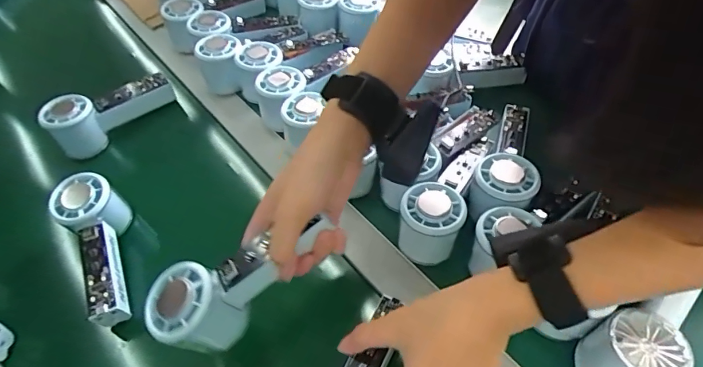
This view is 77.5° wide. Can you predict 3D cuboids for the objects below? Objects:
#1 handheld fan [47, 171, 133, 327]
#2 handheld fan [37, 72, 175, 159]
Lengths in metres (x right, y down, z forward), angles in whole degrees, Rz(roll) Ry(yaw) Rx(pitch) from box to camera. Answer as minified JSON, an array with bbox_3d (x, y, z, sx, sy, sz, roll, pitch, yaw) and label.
[{"bbox_3d":[-0.248,0.064,0.437,0.054,0.051,0.150,-21,70,-10],"label":"handheld fan"},{"bbox_3d":[-0.305,-0.099,0.555,0.047,0.062,0.152,28,60,25],"label":"handheld fan"}]

